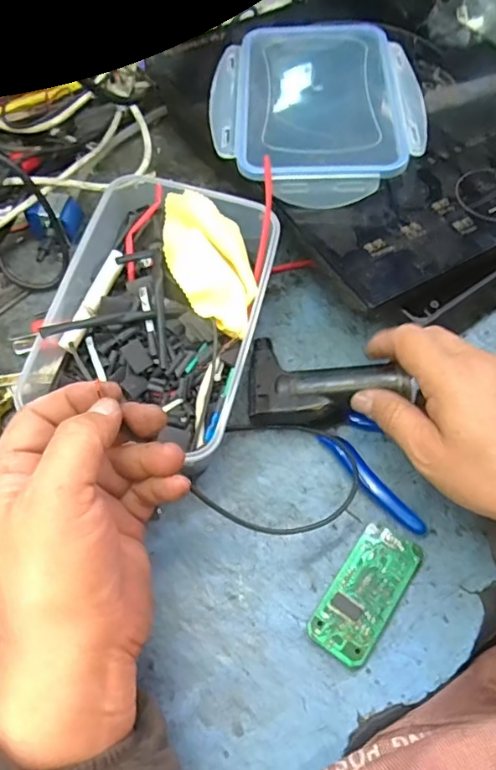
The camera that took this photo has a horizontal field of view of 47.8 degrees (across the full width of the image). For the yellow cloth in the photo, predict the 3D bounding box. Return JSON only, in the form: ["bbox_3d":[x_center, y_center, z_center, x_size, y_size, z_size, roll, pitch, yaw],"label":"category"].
[{"bbox_3d":[-0.027,-0.087,0.401,0.051,0.022,0.113,-22,80,-13],"label":"yellow cloth"}]

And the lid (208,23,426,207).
[{"bbox_3d":[0.055,-0.234,0.458,0.165,0.025,0.209,3,59,3],"label":"lid"}]

